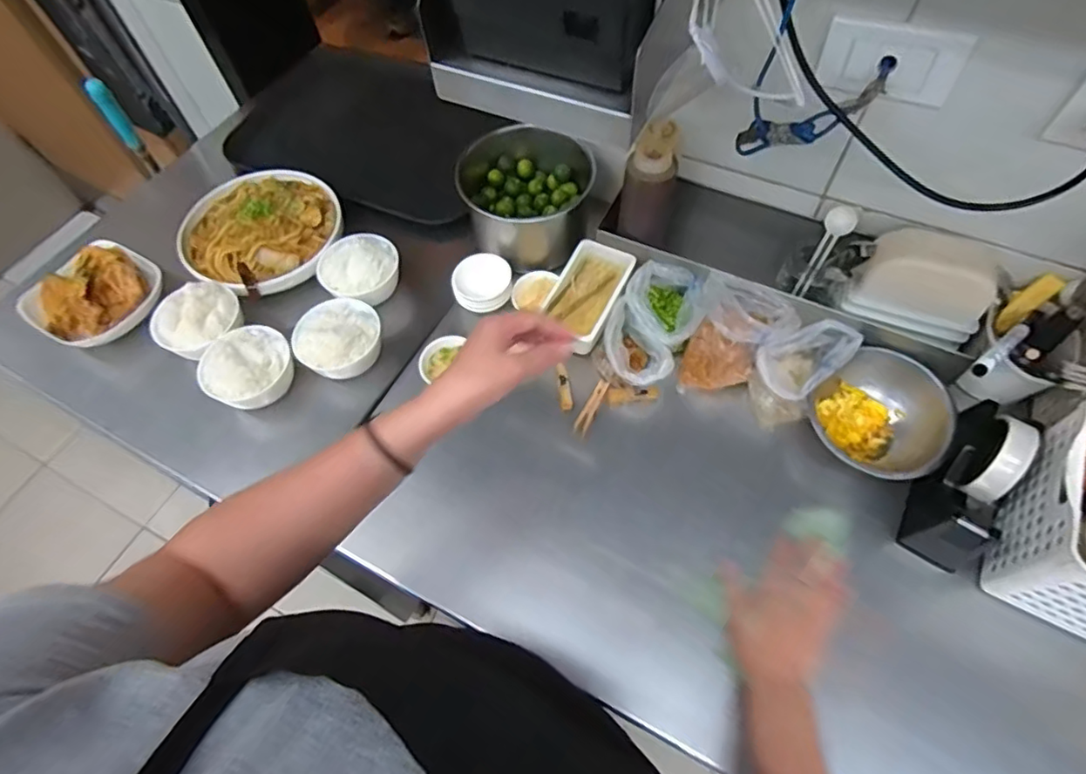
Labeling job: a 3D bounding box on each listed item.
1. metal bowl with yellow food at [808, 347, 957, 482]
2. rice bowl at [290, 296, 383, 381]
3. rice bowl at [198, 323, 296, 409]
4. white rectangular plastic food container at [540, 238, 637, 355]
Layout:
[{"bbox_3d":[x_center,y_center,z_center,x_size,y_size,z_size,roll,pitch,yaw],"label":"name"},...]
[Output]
[{"bbox_3d":[0.363,0.036,0.624,0.114,0.076,0.129,-35,65,-16],"label":"metal bowl with yellow food"},{"bbox_3d":[-0.255,-0.061,0.721,0.100,0.058,0.100,-1,61,2],"label":"rice bowl"},{"bbox_3d":[-0.361,-0.024,0.702,0.095,0.050,0.100,-1,61,2],"label":"rice bowl"},{"bbox_3d":[0.054,-0.114,0.699,0.075,0.033,0.151,22,64,14],"label":"white rectangular plastic food container"}]

